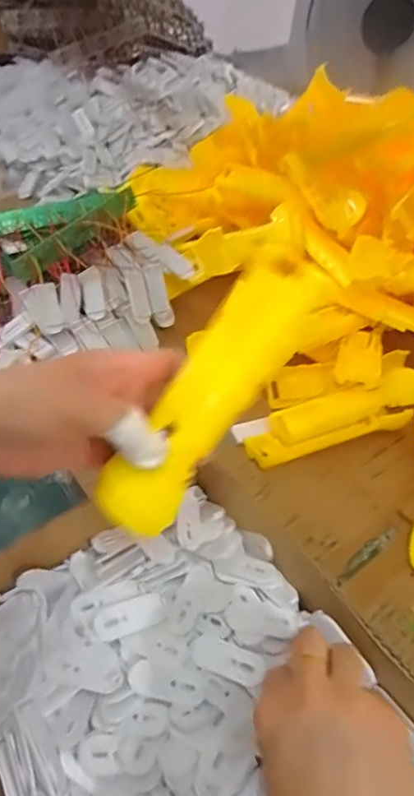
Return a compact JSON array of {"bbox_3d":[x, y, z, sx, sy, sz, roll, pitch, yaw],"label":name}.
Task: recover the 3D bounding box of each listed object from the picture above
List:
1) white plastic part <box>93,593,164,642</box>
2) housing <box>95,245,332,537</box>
[{"bbox_3d":[-0.052,0.148,0.337,0.047,0.006,0.020,-16,54,-17],"label":"white plastic part"},{"bbox_3d":[-0.001,0.000,0.263,0.040,0.018,0.167,39,99,24],"label":"housing"}]

